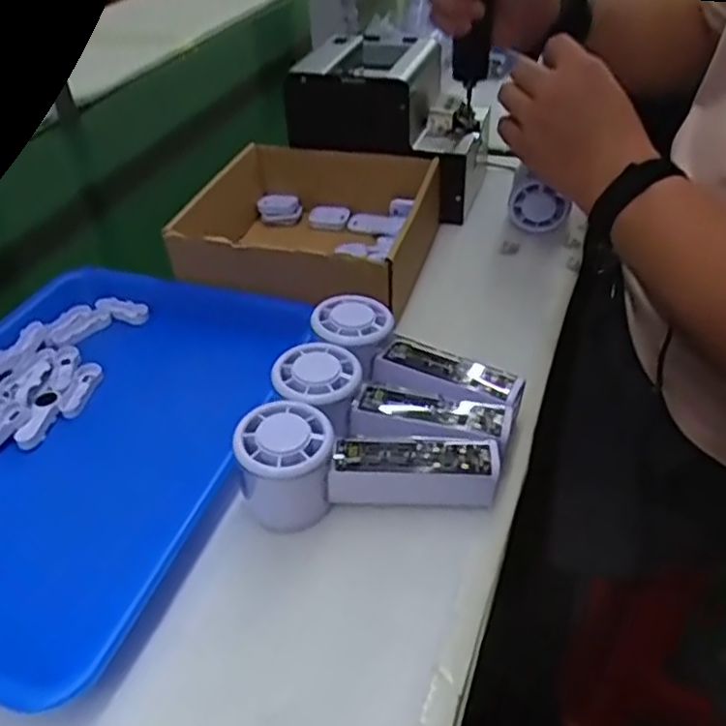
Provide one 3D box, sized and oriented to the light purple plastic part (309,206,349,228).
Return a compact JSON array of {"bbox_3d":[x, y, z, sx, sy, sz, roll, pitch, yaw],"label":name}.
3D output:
[{"bbox_3d":[-0.036,-0.153,0.726,0.045,0.017,0.021,11,43,17],"label":"light purple plastic part"}]

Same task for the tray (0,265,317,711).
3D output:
[{"bbox_3d":[-0.201,0.041,0.478,0.253,0.031,0.349,7,42,13],"label":"tray"}]

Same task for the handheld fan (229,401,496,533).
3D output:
[{"bbox_3d":[0.003,0.060,0.420,0.149,0.059,0.052,-4,41,0],"label":"handheld fan"}]

